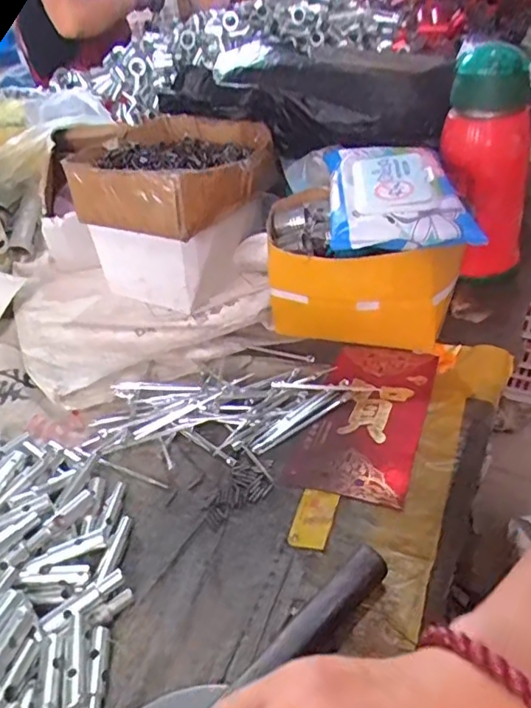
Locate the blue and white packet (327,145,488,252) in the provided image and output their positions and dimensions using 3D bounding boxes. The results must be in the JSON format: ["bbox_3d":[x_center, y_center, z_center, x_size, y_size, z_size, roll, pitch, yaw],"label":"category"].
[{"bbox_3d":[0.107,-0.139,0.474,0.106,0.029,0.161,-2,38,4],"label":"blue and white packet"}]

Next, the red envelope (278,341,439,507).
[{"bbox_3d":[0.079,0.044,0.435,0.086,0.005,0.162,11,41,20],"label":"red envelope"}]

